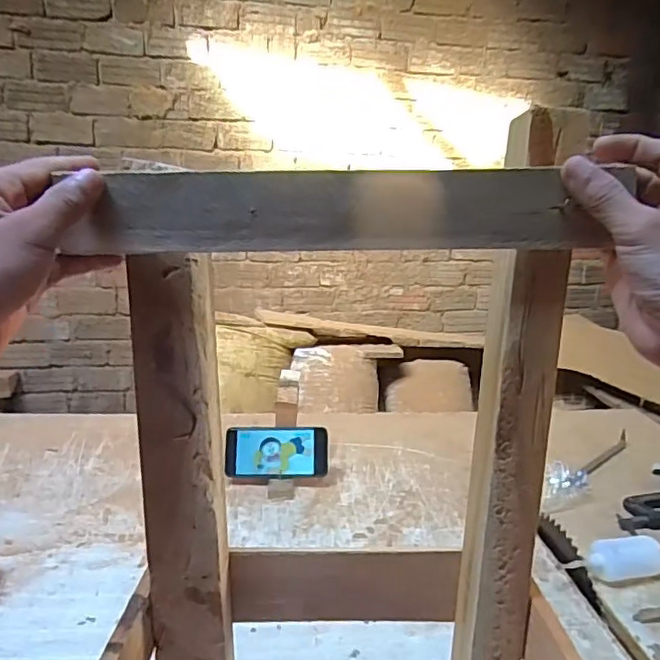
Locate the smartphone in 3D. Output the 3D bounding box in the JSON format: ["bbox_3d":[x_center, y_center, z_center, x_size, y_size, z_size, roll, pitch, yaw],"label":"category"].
[{"bbox_3d":[-0.085,0.196,0.943,0.161,0.080,0.015,1,-18,-3],"label":"smartphone"}]

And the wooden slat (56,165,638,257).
[{"bbox_3d":[0.006,-0.062,0.308,0.269,0.042,0.014,-1,13,-1],"label":"wooden slat"}]

